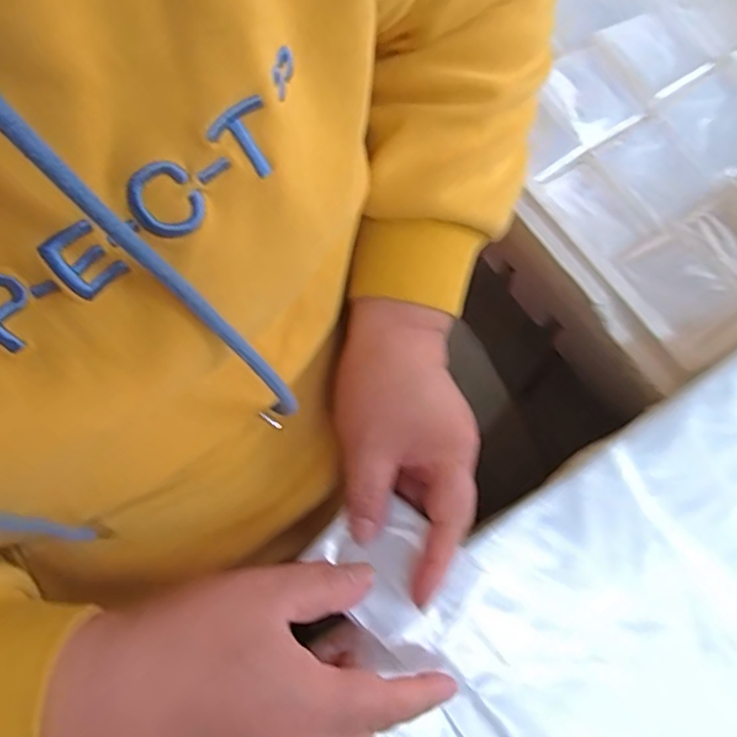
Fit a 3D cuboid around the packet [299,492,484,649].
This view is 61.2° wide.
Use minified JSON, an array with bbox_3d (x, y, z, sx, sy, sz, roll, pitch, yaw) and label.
[{"bbox_3d":[0.013,0.106,0.331,0.081,0.009,0.060,40,78,12],"label":"packet"}]

